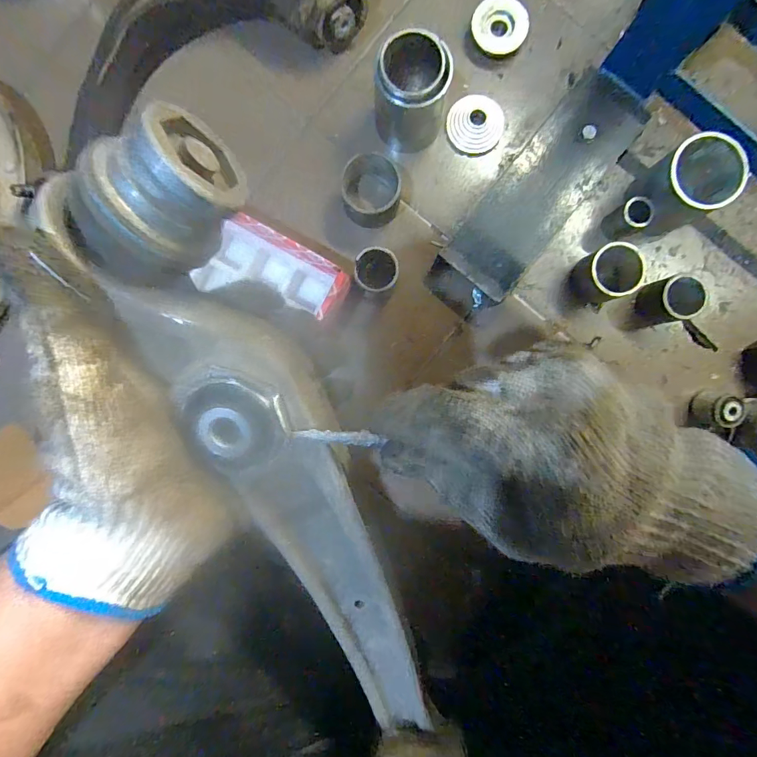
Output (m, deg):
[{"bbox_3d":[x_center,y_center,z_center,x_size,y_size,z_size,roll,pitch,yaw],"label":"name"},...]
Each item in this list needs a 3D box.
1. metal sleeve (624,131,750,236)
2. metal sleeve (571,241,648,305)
[{"bbox_3d":[0.386,-0.244,0.540,0.082,0.106,0.089,0,91,0],"label":"metal sleeve"},{"bbox_3d":[0.301,-0.137,0.555,0.072,0.057,0.067,-30,91,1],"label":"metal sleeve"}]

